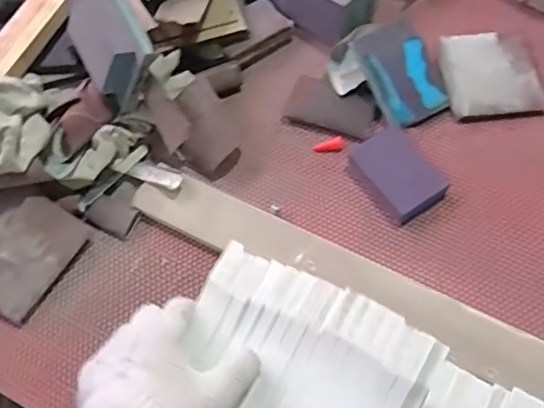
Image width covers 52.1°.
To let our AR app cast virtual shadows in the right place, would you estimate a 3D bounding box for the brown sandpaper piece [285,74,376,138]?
[{"bbox_3d":[0.073,-0.121,0.682,0.106,0.009,0.062,19,73,13],"label":"brown sandpaper piece"}]

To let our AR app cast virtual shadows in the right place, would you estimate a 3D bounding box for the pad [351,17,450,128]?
[{"bbox_3d":[0.154,-0.154,0.661,0.075,0.014,0.118,-31,97,-4],"label":"pad"}]

